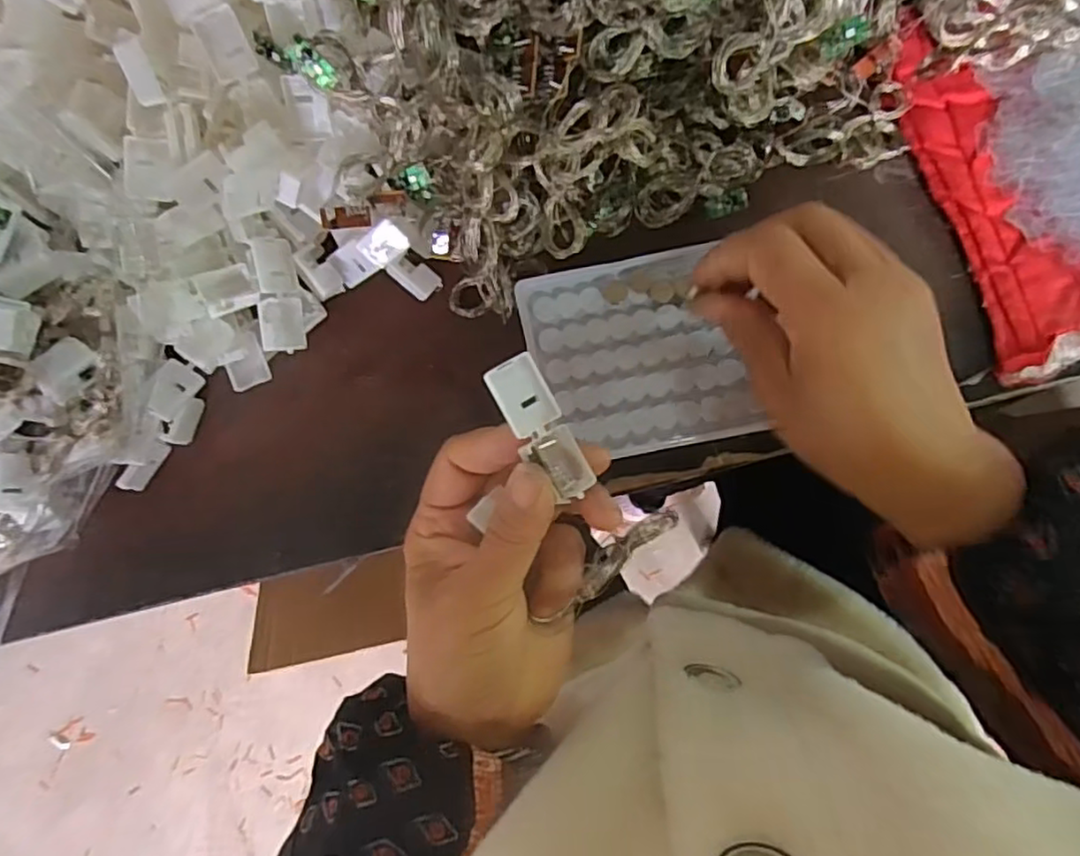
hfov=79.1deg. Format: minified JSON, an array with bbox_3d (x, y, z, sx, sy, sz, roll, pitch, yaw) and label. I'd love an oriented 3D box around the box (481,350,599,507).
[{"bbox_3d":[0.001,0.000,0.241,0.019,0.014,0.055,-31,99,-1],"label":"box"}]

